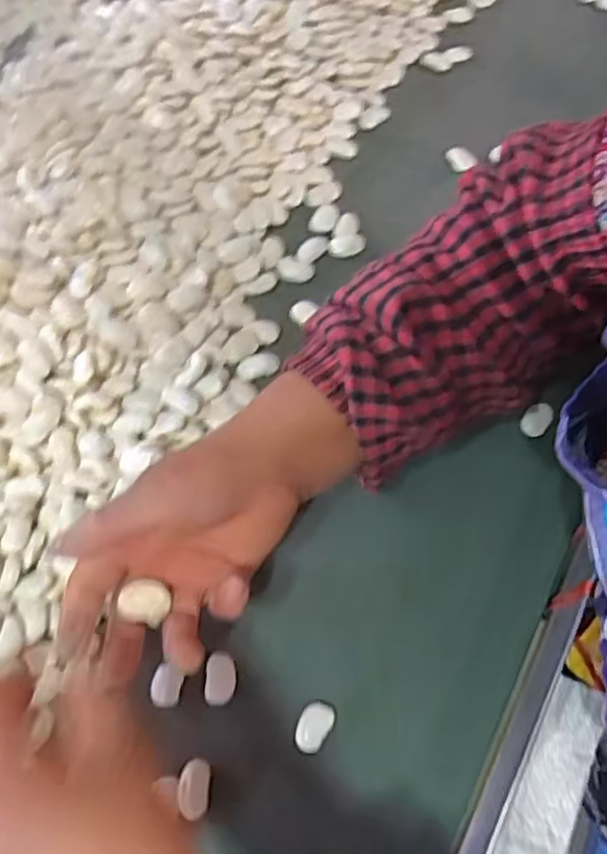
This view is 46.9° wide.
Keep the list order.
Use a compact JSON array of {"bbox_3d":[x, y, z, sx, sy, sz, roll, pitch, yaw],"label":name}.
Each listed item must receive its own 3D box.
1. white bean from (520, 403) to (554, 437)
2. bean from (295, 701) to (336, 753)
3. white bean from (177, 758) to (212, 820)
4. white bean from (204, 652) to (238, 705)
[{"bbox_3d":[0.143,-0.005,0.428,0.015,0.006,0.024,38,71,13],"label":"white bean"},{"bbox_3d":[0.005,0.155,0.362,0.016,0.006,0.025,29,70,10],"label":"bean"},{"bbox_3d":[-0.054,0.181,0.350,0.016,0.004,0.026,6,67,1],"label":"white bean"},{"bbox_3d":[-0.044,0.133,0.369,0.016,0.005,0.026,4,67,0],"label":"white bean"}]

